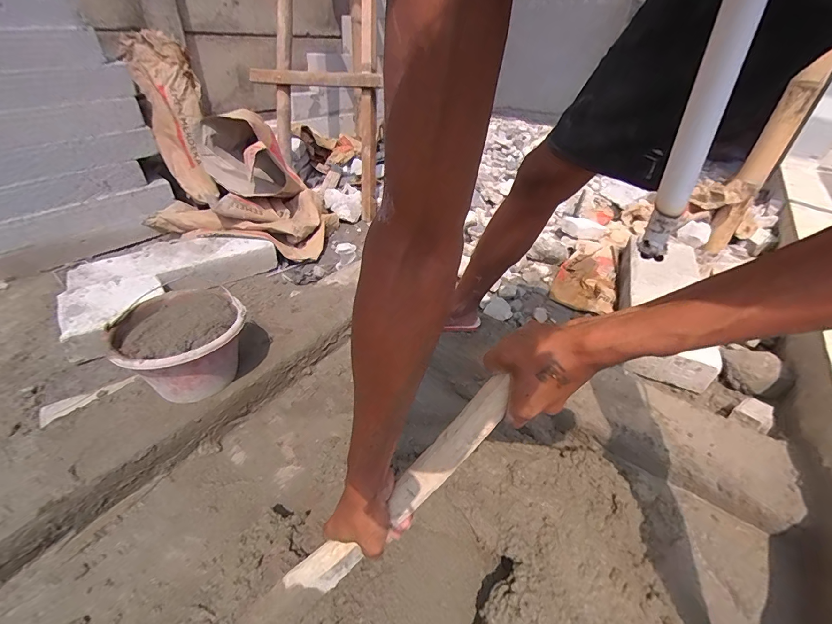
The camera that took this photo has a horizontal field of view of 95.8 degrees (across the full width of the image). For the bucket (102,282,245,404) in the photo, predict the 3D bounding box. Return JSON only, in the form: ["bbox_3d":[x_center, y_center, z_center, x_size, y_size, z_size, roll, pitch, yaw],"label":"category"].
[{"bbox_3d":[-0.489,0.074,0.805,0.232,0.143,0.227,1,36,-1],"label":"bucket"}]

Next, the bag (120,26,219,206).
[{"bbox_3d":[-0.946,-0.758,1.500,0.218,0.718,0.147,-18,3,-25],"label":"bag"}]

